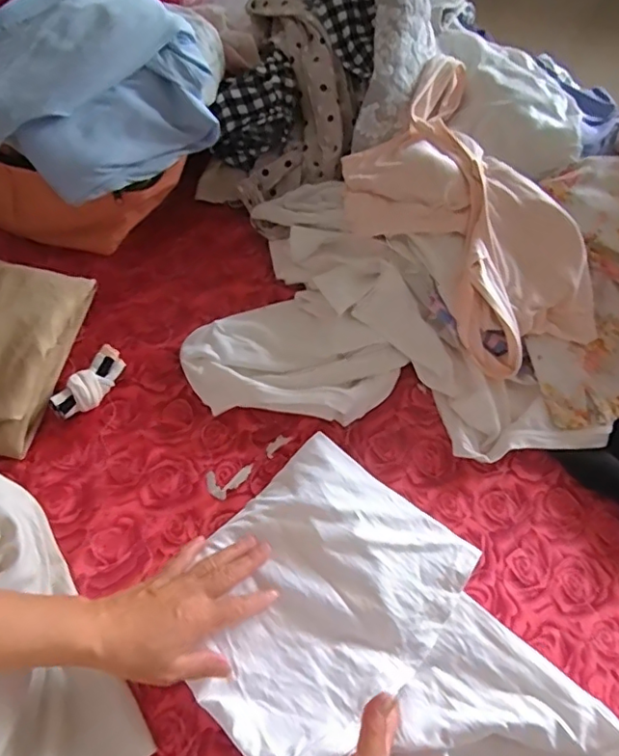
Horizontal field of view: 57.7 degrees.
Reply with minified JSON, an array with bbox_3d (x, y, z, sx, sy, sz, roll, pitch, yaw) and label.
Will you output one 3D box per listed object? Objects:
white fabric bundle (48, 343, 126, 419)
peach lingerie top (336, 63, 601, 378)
[{"bbox_3d":[-0.242,0.006,0.621,0.035,0.026,0.092,30,63,13],"label":"white fabric bundle"},{"bbox_3d":[0.166,-0.190,0.660,0.201,0.097,0.380,-19,64,-13],"label":"peach lingerie top"}]

